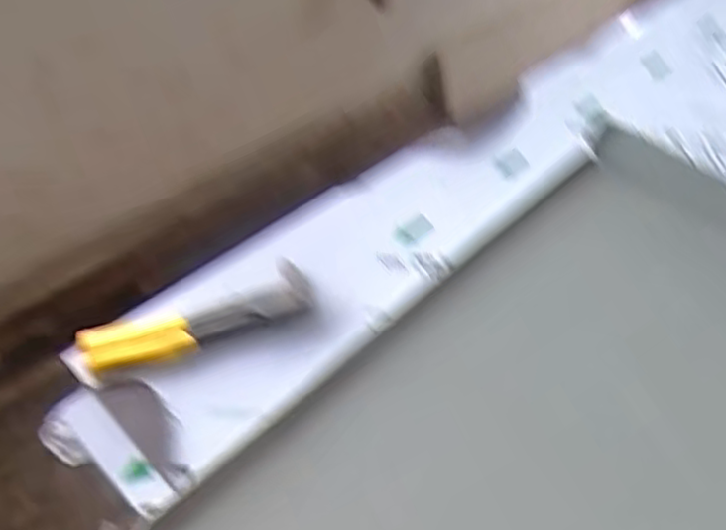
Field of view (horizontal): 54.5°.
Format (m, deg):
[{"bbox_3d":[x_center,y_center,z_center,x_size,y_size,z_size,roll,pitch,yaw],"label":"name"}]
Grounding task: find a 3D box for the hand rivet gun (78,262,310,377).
[{"bbox_3d":[-0.174,0.065,0.764,0.253,0.041,0.072,-19,54,-22],"label":"hand rivet gun"}]

